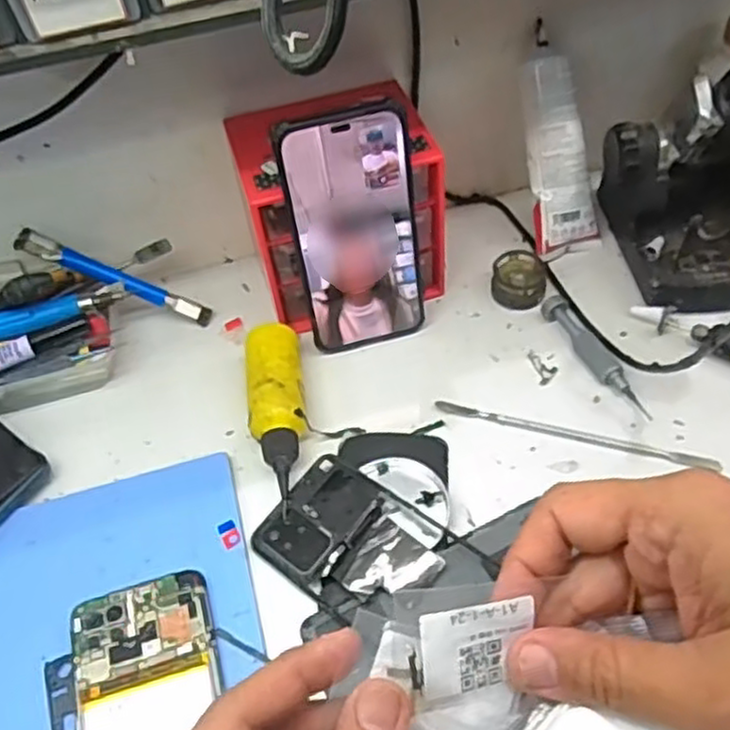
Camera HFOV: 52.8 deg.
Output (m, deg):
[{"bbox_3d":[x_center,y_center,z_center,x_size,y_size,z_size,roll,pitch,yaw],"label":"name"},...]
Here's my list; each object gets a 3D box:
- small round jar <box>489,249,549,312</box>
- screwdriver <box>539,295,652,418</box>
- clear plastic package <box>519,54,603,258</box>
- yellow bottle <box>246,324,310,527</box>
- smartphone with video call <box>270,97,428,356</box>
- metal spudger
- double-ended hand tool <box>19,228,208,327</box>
[{"bbox_3d":[0.111,-0.061,0.529,0.038,0.018,0.044,12,52,16],"label":"small round jar"},{"bbox_3d":[0.149,-0.008,0.483,0.020,0.013,0.111,-18,50,-9],"label":"screwdriver"},{"bbox_3d":[0.139,-0.152,0.529,0.043,0.134,0.021,-15,15,-10],"label":"clear plastic package"},{"bbox_3d":[-0.054,0.029,0.453,0.034,0.032,0.128,-9,50,-1],"label":"yellow bottle"},{"bbox_3d":[-0.002,-0.080,0.464,0.085,0.165,0.014,-14,42,-5],"label":"smartphone with video call"},{"bbox_3d":[0.127,0.043,0.450,0.168,0.004,0.010,12,52,16],"label":"metal spudger"},{"bbox_3d":[-0.176,-0.061,0.522,0.141,0.012,0.019,24,47,-13],"label":"double-ended hand tool"}]

